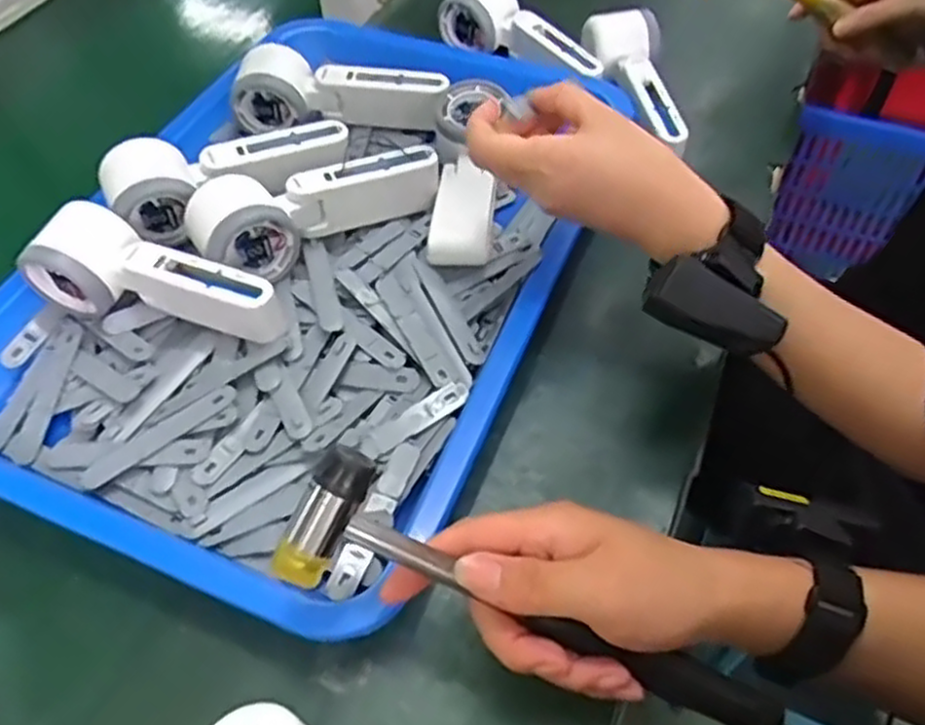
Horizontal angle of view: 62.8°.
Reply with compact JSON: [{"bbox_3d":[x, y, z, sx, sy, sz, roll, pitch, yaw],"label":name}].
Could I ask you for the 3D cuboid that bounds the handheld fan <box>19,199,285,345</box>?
[{"bbox_3d":[-0.185,-0.047,0.461,0.164,0.050,0.056,20,57,17],"label":"handheld fan"}]

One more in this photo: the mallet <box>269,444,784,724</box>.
[{"bbox_3d":[0.034,0.112,0.346,0.235,0.062,0.027,27,10,-9],"label":"mallet"}]

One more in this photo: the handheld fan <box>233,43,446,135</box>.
[{"bbox_3d":[-0.092,-0.205,0.581,0.162,0.048,0.048,7,54,8],"label":"handheld fan"}]

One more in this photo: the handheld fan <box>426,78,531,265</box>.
[{"bbox_3d":[0.001,-0.133,0.527,0.057,0.037,0.162,5,54,6],"label":"handheld fan"}]

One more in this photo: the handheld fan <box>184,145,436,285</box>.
[{"bbox_3d":[-0.096,-0.105,0.498,0.163,0.051,0.055,-31,58,-20],"label":"handheld fan"}]

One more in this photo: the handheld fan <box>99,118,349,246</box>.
[{"bbox_3d":[-0.156,-0.128,0.511,0.160,0.042,0.054,-18,54,-11],"label":"handheld fan"}]

